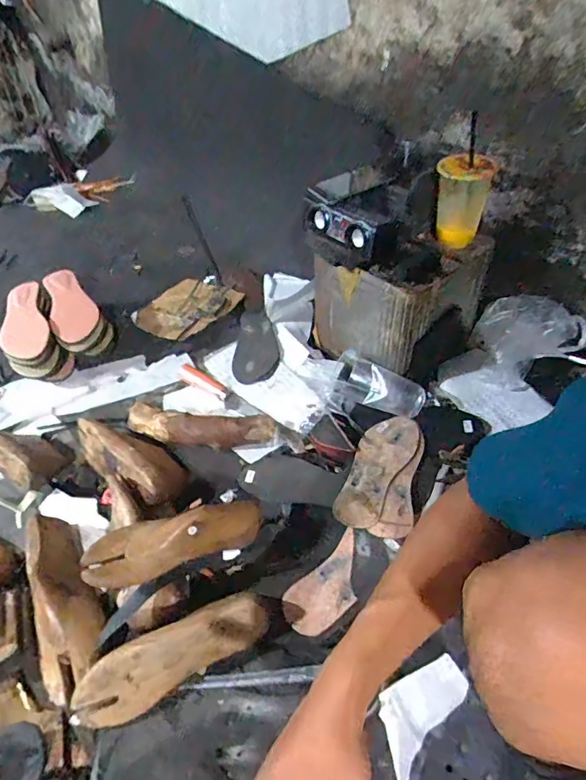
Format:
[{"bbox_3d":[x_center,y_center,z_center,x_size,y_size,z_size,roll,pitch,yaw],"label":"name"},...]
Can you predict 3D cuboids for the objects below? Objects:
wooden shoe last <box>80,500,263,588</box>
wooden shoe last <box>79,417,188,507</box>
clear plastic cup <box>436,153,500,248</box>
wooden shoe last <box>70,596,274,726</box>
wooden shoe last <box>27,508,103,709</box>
[{"bbox_3d":[-0.151,0.204,0.636,0.228,0.082,0.065,-16,45,-17],"label":"wooden shoe last"},{"bbox_3d":[-0.272,0.111,0.794,0.244,0.083,0.091,32,51,31],"label":"wooden shoe last"},{"bbox_3d":[0.278,-0.312,0.794,0.084,0.138,0.071,12,44,13],"label":"clear plastic cup"},{"bbox_3d":[-0.137,0.311,0.556,0.224,0.060,0.057,-20,46,-20],"label":"wooden shoe last"},{"bbox_3d":[-0.296,0.266,0.620,0.072,0.066,0.231,-17,64,-16],"label":"wooden shoe last"}]

